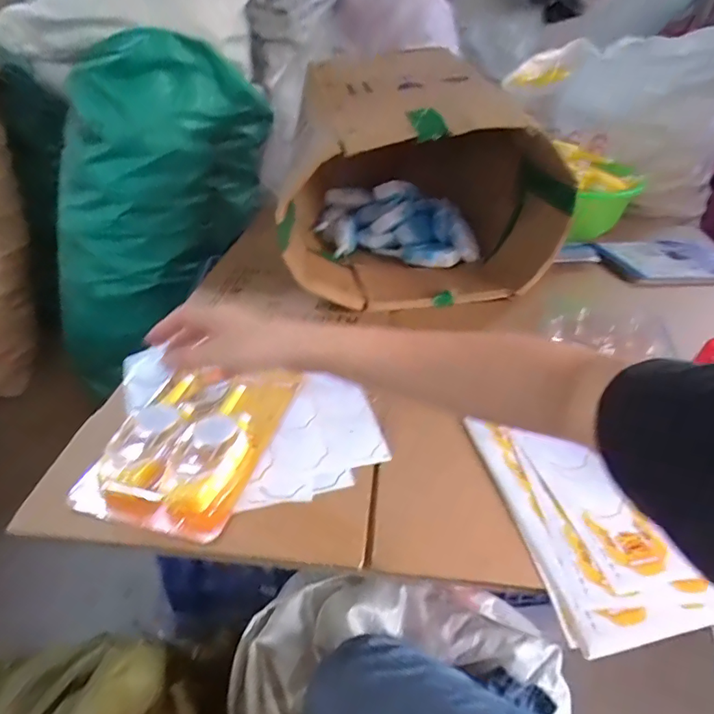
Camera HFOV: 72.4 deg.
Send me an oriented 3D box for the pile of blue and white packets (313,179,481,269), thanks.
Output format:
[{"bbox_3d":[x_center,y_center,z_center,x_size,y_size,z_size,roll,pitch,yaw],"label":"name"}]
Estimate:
[{"bbox_3d":[0.082,-0.272,0.944,0.302,0.123,0.188,7,35,8],"label":"pile of blue and white packets"}]

